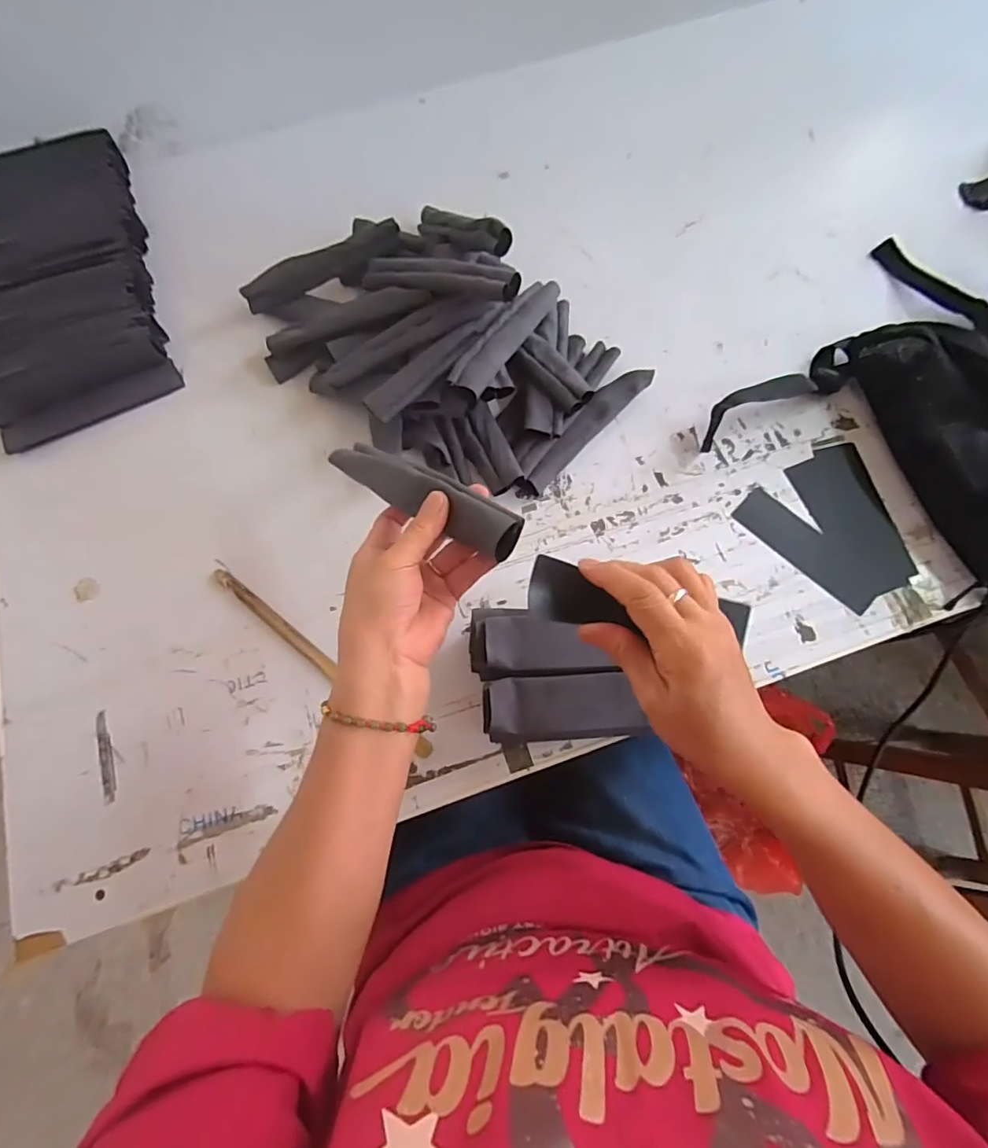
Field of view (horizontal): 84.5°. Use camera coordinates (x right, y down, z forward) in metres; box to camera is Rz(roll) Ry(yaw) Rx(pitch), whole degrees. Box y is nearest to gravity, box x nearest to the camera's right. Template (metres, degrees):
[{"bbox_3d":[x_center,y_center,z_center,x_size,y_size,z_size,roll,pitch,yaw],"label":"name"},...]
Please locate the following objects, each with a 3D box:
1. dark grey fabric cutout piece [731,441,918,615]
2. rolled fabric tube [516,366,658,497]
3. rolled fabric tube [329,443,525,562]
[{"bbox_3d":[0.340,-0.047,0.533,0.142,0.006,0.146,-31,74,-8],"label":"dark grey fabric cutout piece"},{"bbox_3d":[0.095,-0.149,0.562,0.029,0.022,0.183,42,78,13],"label":"rolled fabric tube"},{"bbox_3d":[-0.056,-0.061,0.395,0.184,0.027,0.033,28,74,33],"label":"rolled fabric tube"}]

